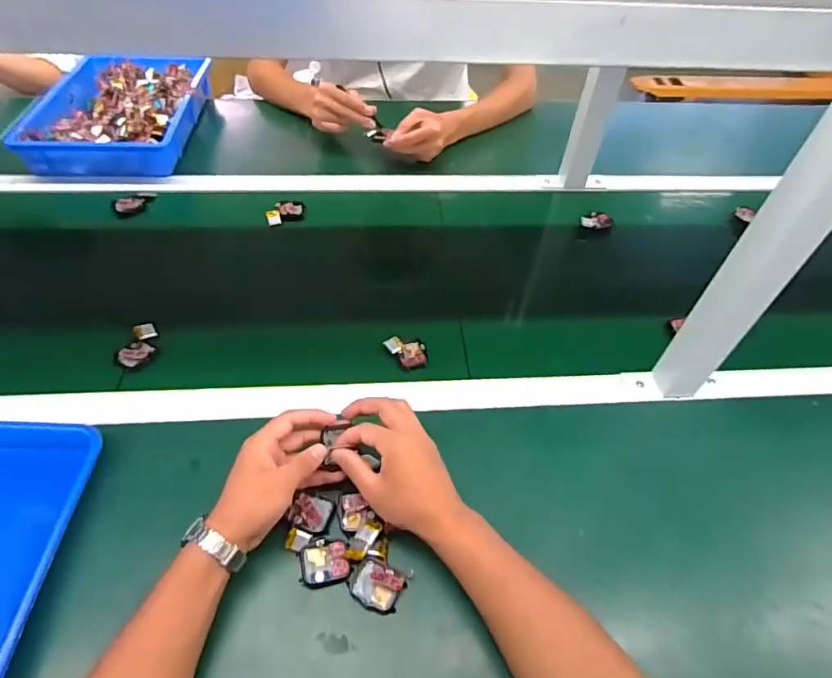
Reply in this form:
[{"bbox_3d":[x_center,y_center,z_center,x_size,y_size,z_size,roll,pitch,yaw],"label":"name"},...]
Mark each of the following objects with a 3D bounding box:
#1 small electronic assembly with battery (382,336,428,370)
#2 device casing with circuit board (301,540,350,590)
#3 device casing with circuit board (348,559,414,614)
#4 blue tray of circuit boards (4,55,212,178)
[{"bbox_3d":[-0.012,0.017,0.644,0.053,0.019,0.046,5,50,0],"label":"small electronic assembly with battery"},{"bbox_3d":[-0.084,0.208,0.477,0.043,0.006,0.039,-10,52,-12],"label":"device casing with circuit board"},{"bbox_3d":[-0.034,0.221,0.462,0.050,0.017,0.037,16,51,9],"label":"device casing with circuit board"},{"bbox_3d":[-0.539,-0.422,0.943,0.259,0.062,0.366,1,50,-3],"label":"blue tray of circuit boards"}]

